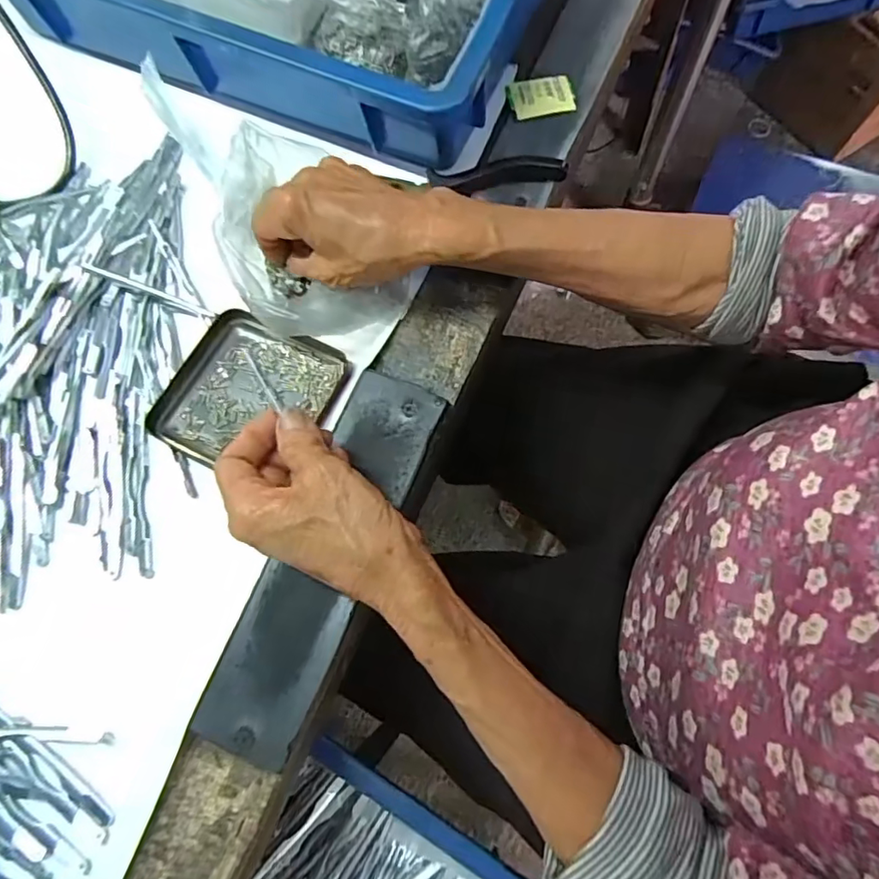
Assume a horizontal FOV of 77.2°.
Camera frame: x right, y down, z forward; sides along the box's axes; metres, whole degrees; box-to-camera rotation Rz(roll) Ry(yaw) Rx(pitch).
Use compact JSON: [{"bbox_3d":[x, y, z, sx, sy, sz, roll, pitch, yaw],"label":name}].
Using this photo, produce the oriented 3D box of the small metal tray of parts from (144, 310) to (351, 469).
[{"bbox_3d":[-0.118,-0.027,0.343,0.099,0.010,0.096,24,74,10],"label":"small metal tray of parts"}]

